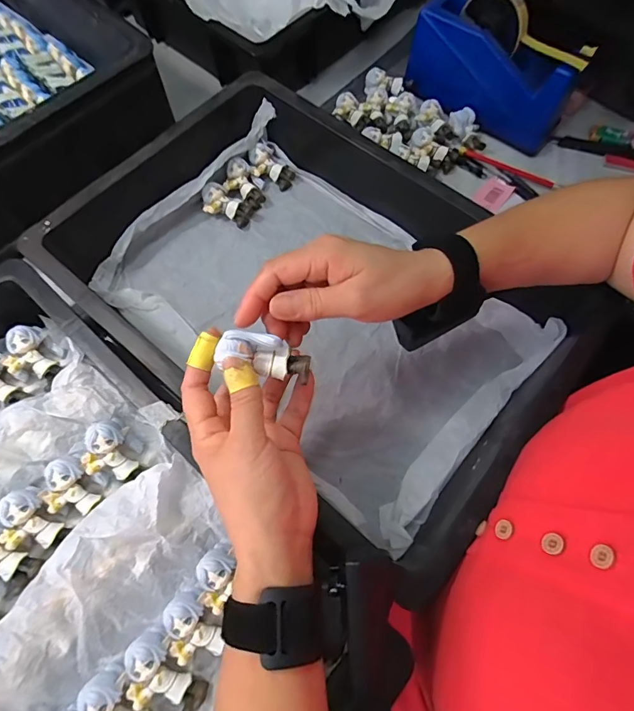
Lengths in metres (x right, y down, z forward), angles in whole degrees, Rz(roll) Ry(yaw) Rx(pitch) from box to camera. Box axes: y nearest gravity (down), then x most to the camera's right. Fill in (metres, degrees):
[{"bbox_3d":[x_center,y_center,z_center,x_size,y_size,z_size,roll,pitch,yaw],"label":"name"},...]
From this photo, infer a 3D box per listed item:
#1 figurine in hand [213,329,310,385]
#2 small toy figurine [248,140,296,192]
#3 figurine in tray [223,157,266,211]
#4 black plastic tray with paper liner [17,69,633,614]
[{"bbox_3d":[-0.034,0.000,0.275,0.055,0.019,0.022,17,67,-15],"label":"figurine in hand"},{"bbox_3d":[-0.054,-0.225,0.506,0.061,0.018,0.036,40,71,-10],"label":"small toy figurine"},{"bbox_3d":[-0.085,-0.199,0.495,0.035,0.018,0.060,-35,93,-14],"label":"figurine in tray"},{"bbox_3d":[-0.011,-0.061,0.413,0.456,0.098,0.308,37,72,13],"label":"black plastic tray with paper liner"}]

